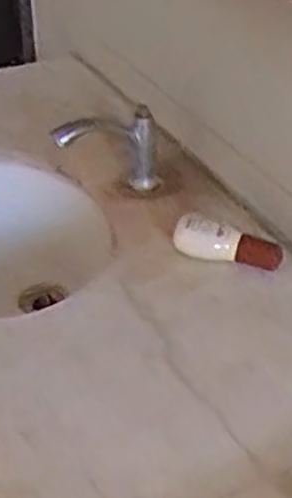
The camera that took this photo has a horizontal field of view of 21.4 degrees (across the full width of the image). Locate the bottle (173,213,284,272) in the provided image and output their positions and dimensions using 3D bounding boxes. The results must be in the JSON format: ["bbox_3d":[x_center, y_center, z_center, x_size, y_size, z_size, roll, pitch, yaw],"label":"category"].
[{"bbox_3d":[0.093,-0.005,0.881,0.124,0.041,0.041,13,39,17],"label":"bottle"}]

